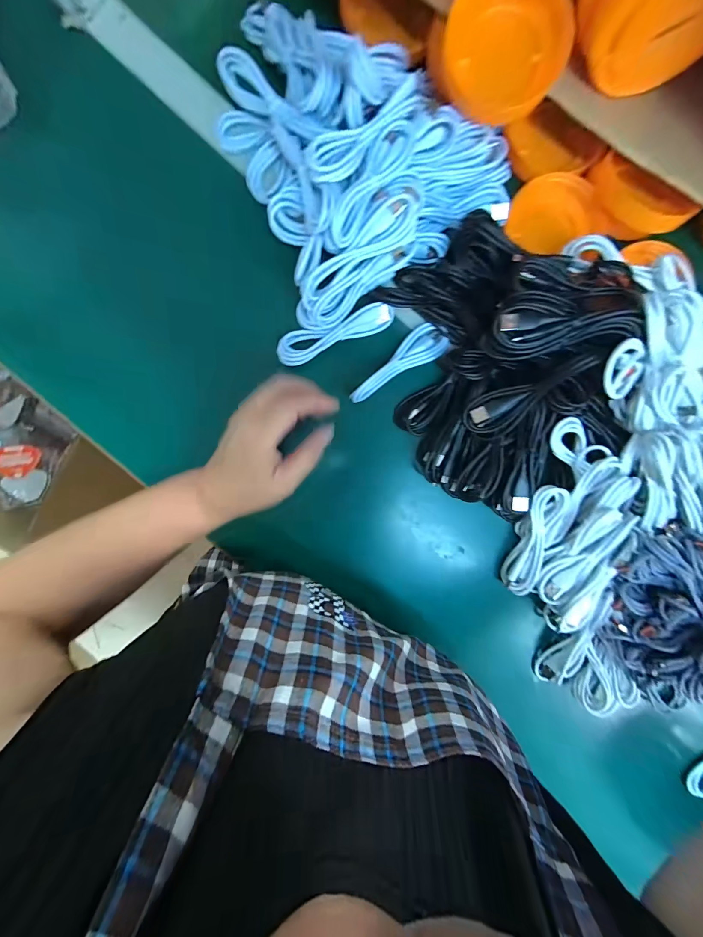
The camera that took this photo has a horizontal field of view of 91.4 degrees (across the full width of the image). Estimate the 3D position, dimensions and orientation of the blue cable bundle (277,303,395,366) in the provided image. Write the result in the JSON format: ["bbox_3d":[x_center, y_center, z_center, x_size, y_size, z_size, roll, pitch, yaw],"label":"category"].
[{"bbox_3d":[-0.016,-0.130,0.329,0.114,0.014,0.028,-19,93,-2],"label":"blue cable bundle"}]

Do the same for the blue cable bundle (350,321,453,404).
[{"bbox_3d":[0.044,-0.101,0.331,0.109,0.012,0.033,-38,94,0],"label":"blue cable bundle"}]

